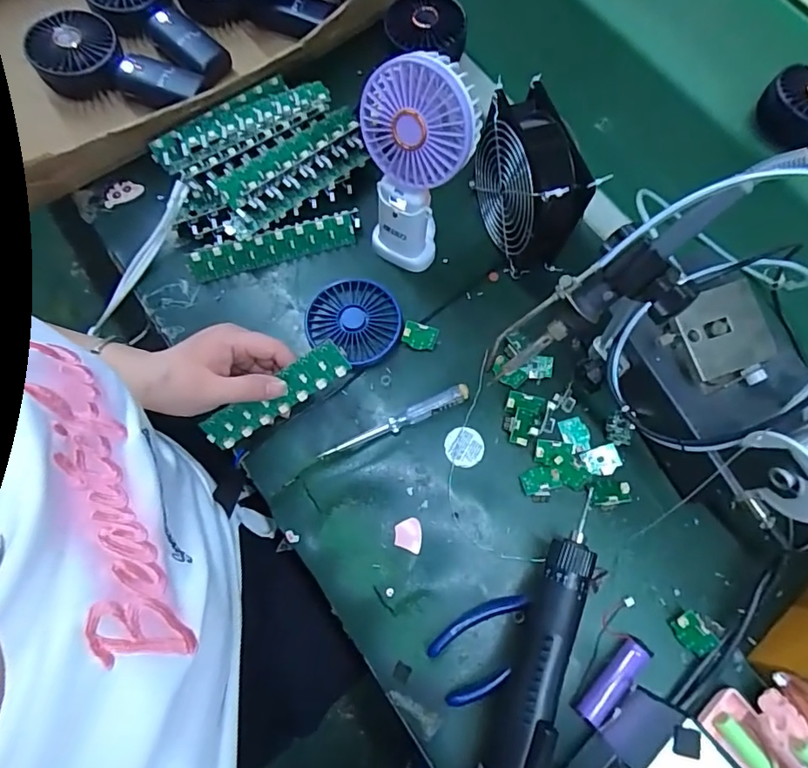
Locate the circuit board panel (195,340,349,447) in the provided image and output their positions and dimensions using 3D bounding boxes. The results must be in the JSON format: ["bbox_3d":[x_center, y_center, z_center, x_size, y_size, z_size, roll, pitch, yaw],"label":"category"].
[{"bbox_3d":[-0.106,0.012,0.426,0.138,0.006,0.031,-31,106,13],"label":"circuit board panel"}]

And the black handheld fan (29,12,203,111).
[{"bbox_3d":[-0.289,-0.324,0.533,0.174,0.043,0.080,18,71,4],"label":"black handheld fan"}]

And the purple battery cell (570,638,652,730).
[{"bbox_3d":[0.158,0.225,0.394,0.021,0.015,0.071,43,75,12],"label":"purple battery cell"}]

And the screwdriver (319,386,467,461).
[{"bbox_3d":[-0.008,0.034,0.452,0.138,0.013,0.015,-22,73,-9],"label":"screwdriver"}]

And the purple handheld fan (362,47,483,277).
[{"bbox_3d":[0.011,-0.174,0.436,0.085,0.186,0.070,2,71,-1],"label":"purple handheld fan"}]

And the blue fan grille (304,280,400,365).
[{"bbox_3d":[-0.045,-0.061,0.483,0.085,0.016,0.079,1,71,-2],"label":"blue fan grille"}]

